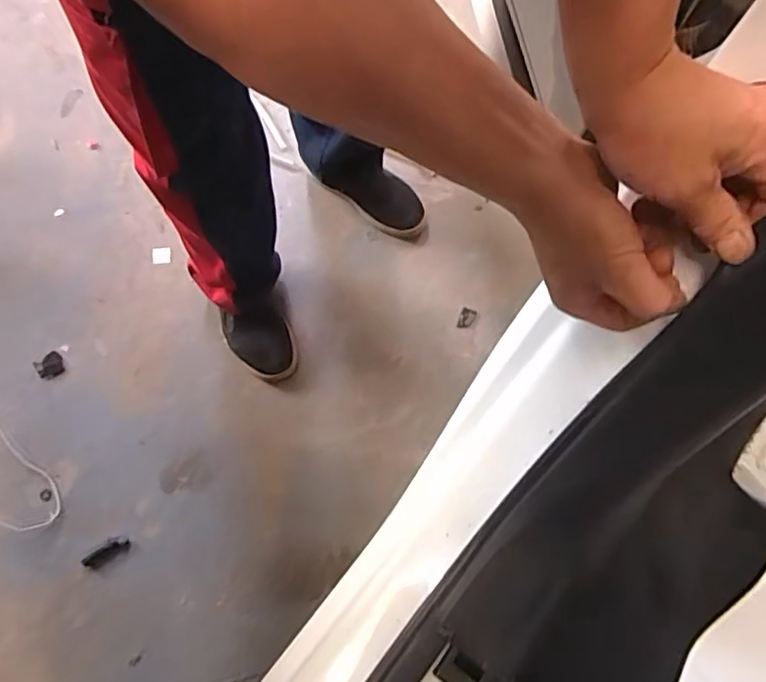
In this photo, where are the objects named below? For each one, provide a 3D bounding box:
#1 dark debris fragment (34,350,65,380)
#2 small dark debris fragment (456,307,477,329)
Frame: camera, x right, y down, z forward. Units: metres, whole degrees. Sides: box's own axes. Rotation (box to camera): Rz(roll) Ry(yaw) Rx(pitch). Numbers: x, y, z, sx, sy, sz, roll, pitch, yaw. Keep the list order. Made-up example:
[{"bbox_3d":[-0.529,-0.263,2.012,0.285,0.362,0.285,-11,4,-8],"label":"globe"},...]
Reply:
[{"bbox_3d":[-0.561,0.043,0.988,0.043,0.005,0.042,-34,96,-27],"label":"dark debris fragment"},{"bbox_3d":[0.150,-0.040,1.047,0.027,0.005,0.041,20,70,6],"label":"small dark debris fragment"}]

